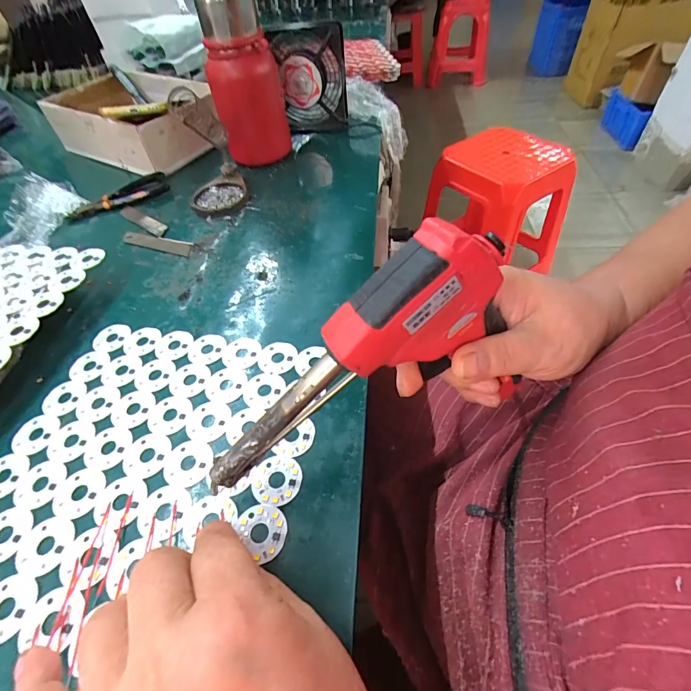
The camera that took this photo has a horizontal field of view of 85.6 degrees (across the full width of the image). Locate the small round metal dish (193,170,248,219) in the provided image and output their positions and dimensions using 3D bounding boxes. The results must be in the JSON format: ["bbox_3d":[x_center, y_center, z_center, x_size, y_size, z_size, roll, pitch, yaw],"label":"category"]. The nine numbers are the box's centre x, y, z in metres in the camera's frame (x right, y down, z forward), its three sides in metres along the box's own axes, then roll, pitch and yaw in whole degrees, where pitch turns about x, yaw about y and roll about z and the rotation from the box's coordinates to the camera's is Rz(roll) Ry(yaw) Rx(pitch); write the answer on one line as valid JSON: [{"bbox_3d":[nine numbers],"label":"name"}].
[{"bbox_3d":[-0.153,-0.183,0.455,0.067,0.014,0.081,-16,51,-9],"label":"small round metal dish"}]

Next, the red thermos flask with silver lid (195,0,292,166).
[{"bbox_3d":[-0.127,-0.338,0.473,0.085,0.180,0.082,-12,51,-5],"label":"red thermos flask with silver lid"}]

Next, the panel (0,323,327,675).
[{"bbox_3d":[-0.131,0.072,0.251,0.207,0.006,0.205,7,51,10],"label":"panel"}]

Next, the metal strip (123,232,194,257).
[{"bbox_3d":[-0.211,-0.116,0.415,0.097,0.004,0.022,15,53,17],"label":"metal strip"}]

